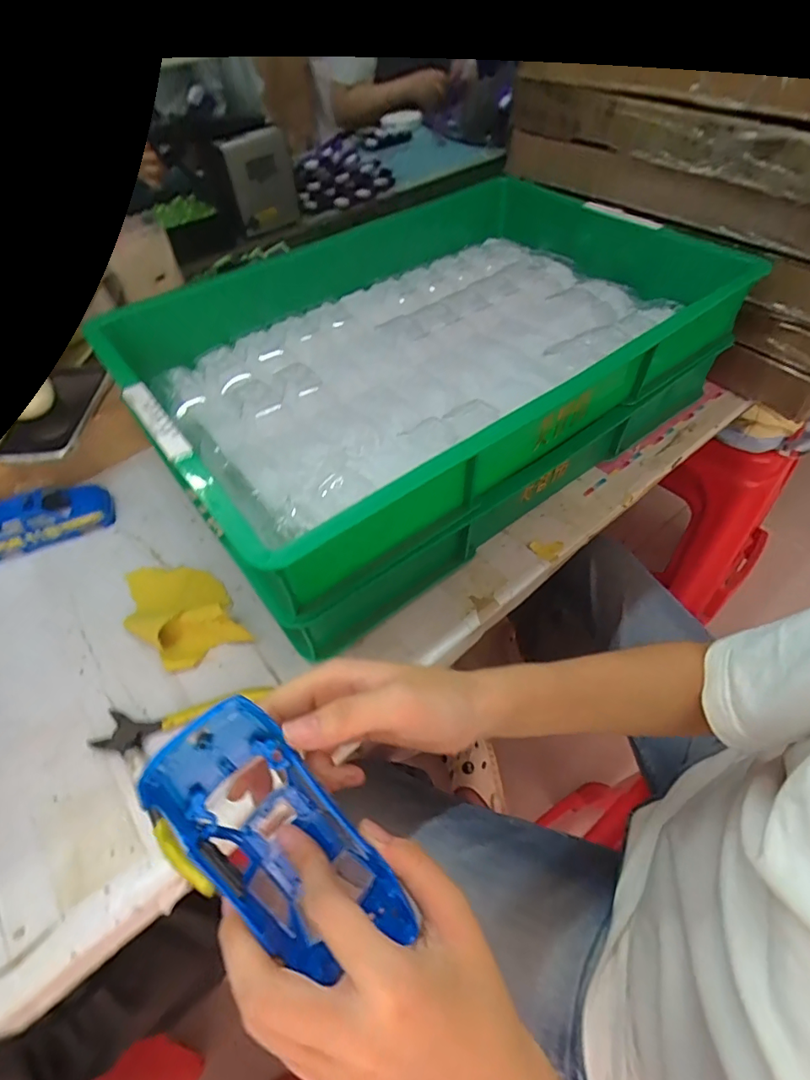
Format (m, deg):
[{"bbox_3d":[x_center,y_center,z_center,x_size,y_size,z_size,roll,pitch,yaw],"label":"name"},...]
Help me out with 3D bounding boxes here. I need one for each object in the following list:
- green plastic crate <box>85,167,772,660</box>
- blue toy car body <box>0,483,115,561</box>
[{"bbox_3d":[0.026,-0.182,0.529,0.548,0.155,0.375,-35,57,-22],"label":"green plastic crate"},{"bbox_3d":[-0.364,-0.019,0.499,0.132,0.038,0.051,-18,53,-11],"label":"blue toy car body"}]

